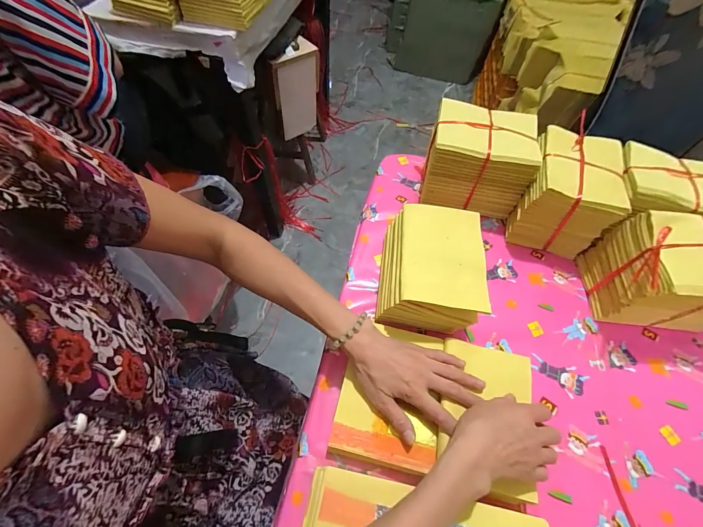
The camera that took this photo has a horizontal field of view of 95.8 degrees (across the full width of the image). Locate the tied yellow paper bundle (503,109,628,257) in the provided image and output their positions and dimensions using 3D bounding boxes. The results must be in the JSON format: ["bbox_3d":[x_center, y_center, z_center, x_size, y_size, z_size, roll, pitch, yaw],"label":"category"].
[{"bbox_3d":[0.363,-0.120,0.546,0.130,0.134,0.164,20,60,9],"label":"tied yellow paper bundle"}]

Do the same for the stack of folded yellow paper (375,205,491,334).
[{"bbox_3d":[0.112,0.011,0.476,0.133,0.114,0.163,8,59,2],"label":"stack of folded yellow paper"}]

